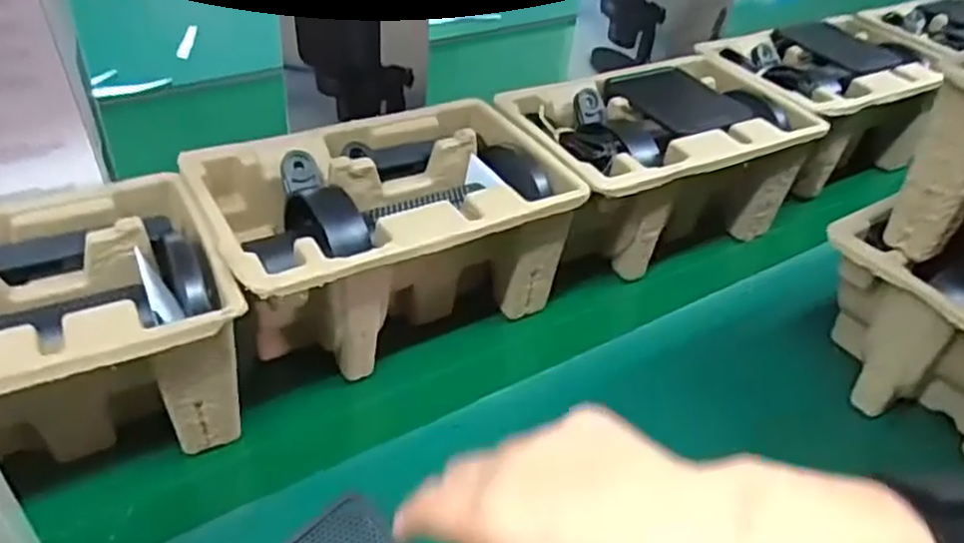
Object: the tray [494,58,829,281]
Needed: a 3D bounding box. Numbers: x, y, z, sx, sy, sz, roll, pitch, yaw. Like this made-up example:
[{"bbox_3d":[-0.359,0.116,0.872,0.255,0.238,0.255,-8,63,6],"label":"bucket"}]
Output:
[{"bbox_3d":[0.138,-0.084,0.599,0.223,0.110,0.142,-19,43,-23],"label":"tray"}]

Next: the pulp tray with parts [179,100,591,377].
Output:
[{"bbox_3d":[-0.063,-0.021,0.496,0.236,0.105,0.146,-23,45,-27],"label":"pulp tray with parts"}]

